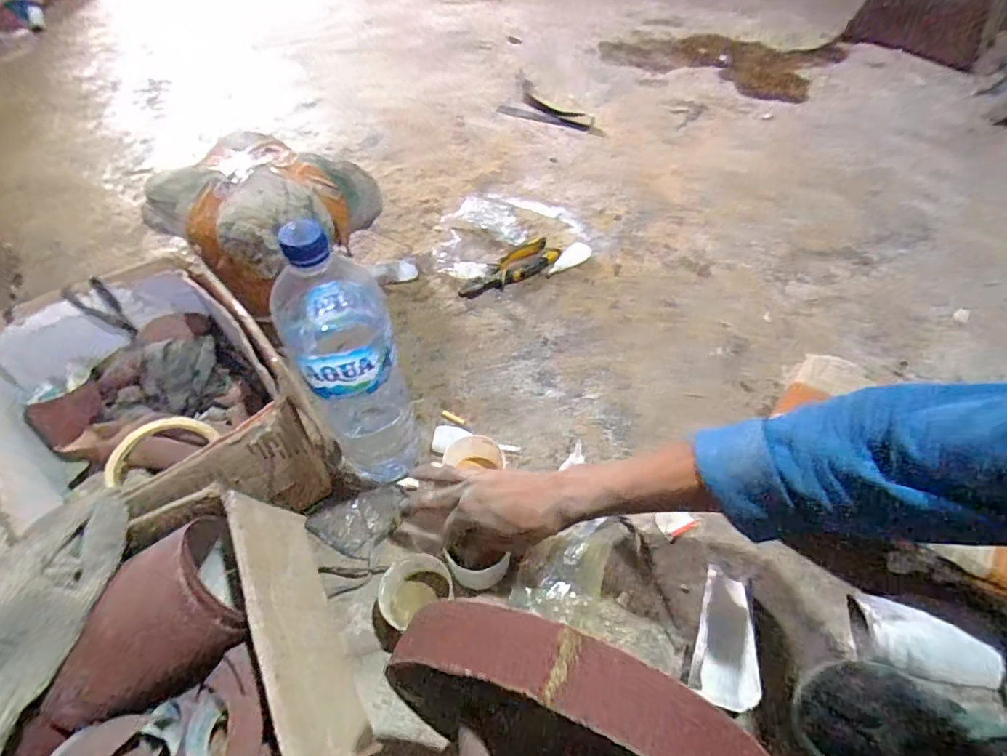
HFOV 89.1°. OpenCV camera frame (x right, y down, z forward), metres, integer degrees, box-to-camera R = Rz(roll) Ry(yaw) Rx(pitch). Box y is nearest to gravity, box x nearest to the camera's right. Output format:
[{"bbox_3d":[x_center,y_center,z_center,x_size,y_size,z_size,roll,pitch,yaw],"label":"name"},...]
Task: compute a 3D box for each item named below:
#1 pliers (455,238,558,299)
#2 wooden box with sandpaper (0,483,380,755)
[{"bbox_3d":[0.013,-0.162,0.764,0.056,0.022,0.171,38,62,26],"label":"pliers"},{"bbox_3d":[-0.271,0.229,0.322,0.308,0.122,0.228,-25,56,-16],"label":"wooden box with sandpaper"}]

